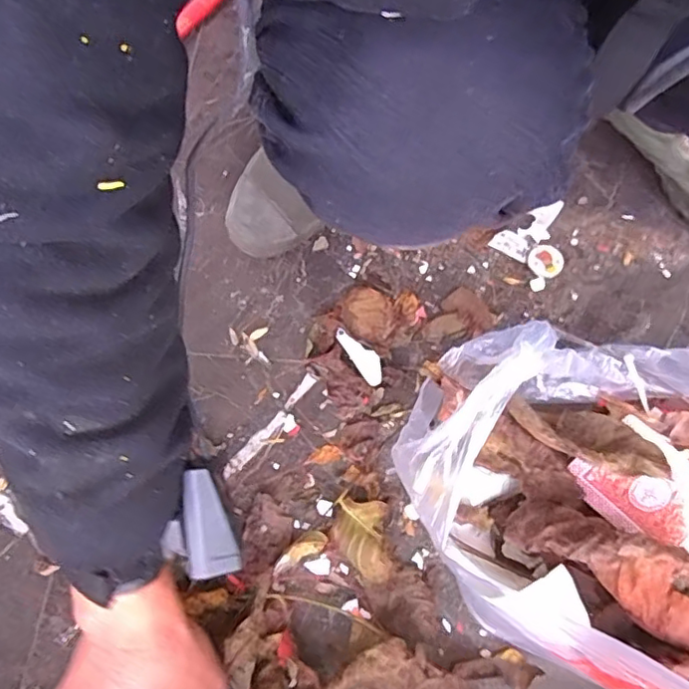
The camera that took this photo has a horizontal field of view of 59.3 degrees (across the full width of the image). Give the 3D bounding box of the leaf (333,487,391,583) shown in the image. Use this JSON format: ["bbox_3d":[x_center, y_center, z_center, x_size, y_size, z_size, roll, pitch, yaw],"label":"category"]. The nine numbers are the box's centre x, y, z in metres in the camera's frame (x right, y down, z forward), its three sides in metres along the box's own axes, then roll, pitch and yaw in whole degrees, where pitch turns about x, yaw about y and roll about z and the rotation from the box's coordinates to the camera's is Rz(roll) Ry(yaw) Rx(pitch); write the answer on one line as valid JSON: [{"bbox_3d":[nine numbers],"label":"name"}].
[{"bbox_3d":[0.013,0.150,0.477,0.041,0.024,0.066,-2,65,2],"label":"leaf"}]

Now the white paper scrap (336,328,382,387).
[{"bbox_3d":[0.015,0.008,0.545,0.021,0.005,0.067,-38,60,3],"label":"white paper scrap"}]

